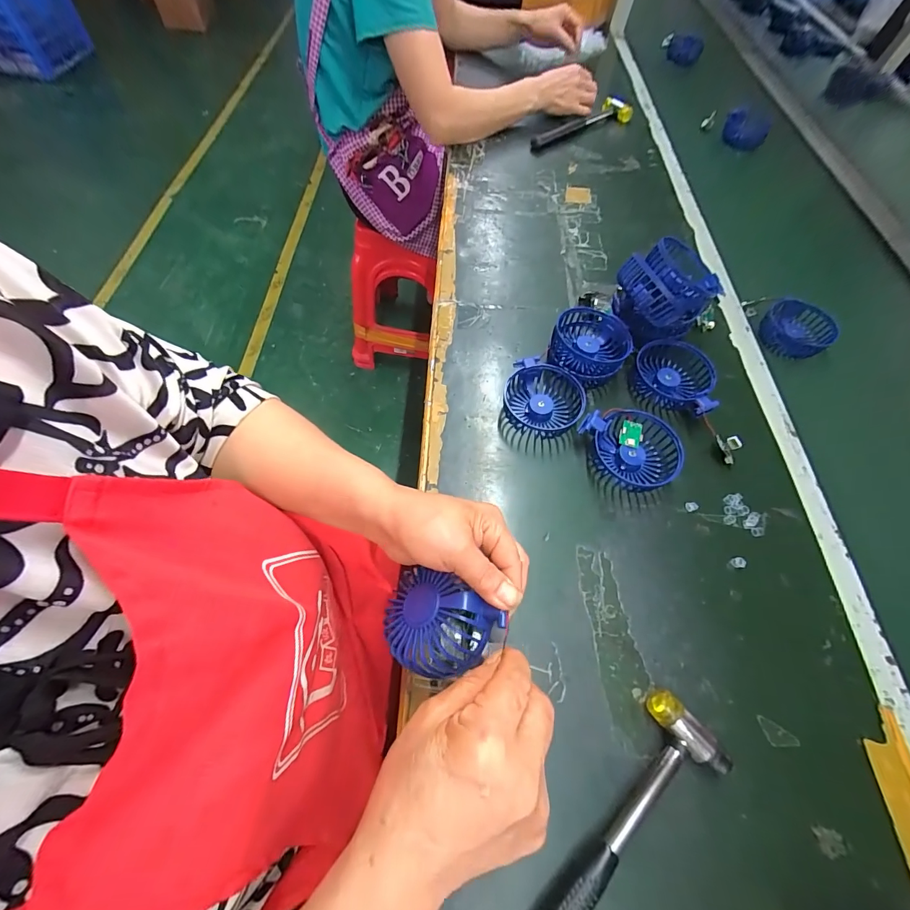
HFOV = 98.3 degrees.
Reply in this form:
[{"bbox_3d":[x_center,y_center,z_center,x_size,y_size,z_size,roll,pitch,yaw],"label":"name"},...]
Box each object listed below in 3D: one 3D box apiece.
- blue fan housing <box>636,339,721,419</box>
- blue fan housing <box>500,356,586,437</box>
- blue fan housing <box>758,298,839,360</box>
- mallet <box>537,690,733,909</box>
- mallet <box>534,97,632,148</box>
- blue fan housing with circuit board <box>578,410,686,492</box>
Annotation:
[{"bbox_3d":[0.262,-0.090,0.470,0.081,0.031,0.095,14,63,7],"label":"blue fan housing"},{"bbox_3d":[0.101,-0.064,0.455,0.087,0.034,0.081,22,64,11],"label":"blue fan housing"},{"bbox_3d":[0.481,-0.177,0.553,0.084,0.041,0.084,0,62,0],"label":"blue fan housing"},{"bbox_3d":[0.107,0.285,0.276,0.235,0.023,0.056,-41,69,-19],"label":"mallet"},{"bbox_3d":[0.243,-0.647,0.775,0.237,0.036,0.053,-27,66,-12],"label":"mallet"},{"bbox_3d":[0.192,-0.009,0.428,0.081,0.035,0.099,-31,66,-16],"label":"blue fan housing with circuit board"}]

